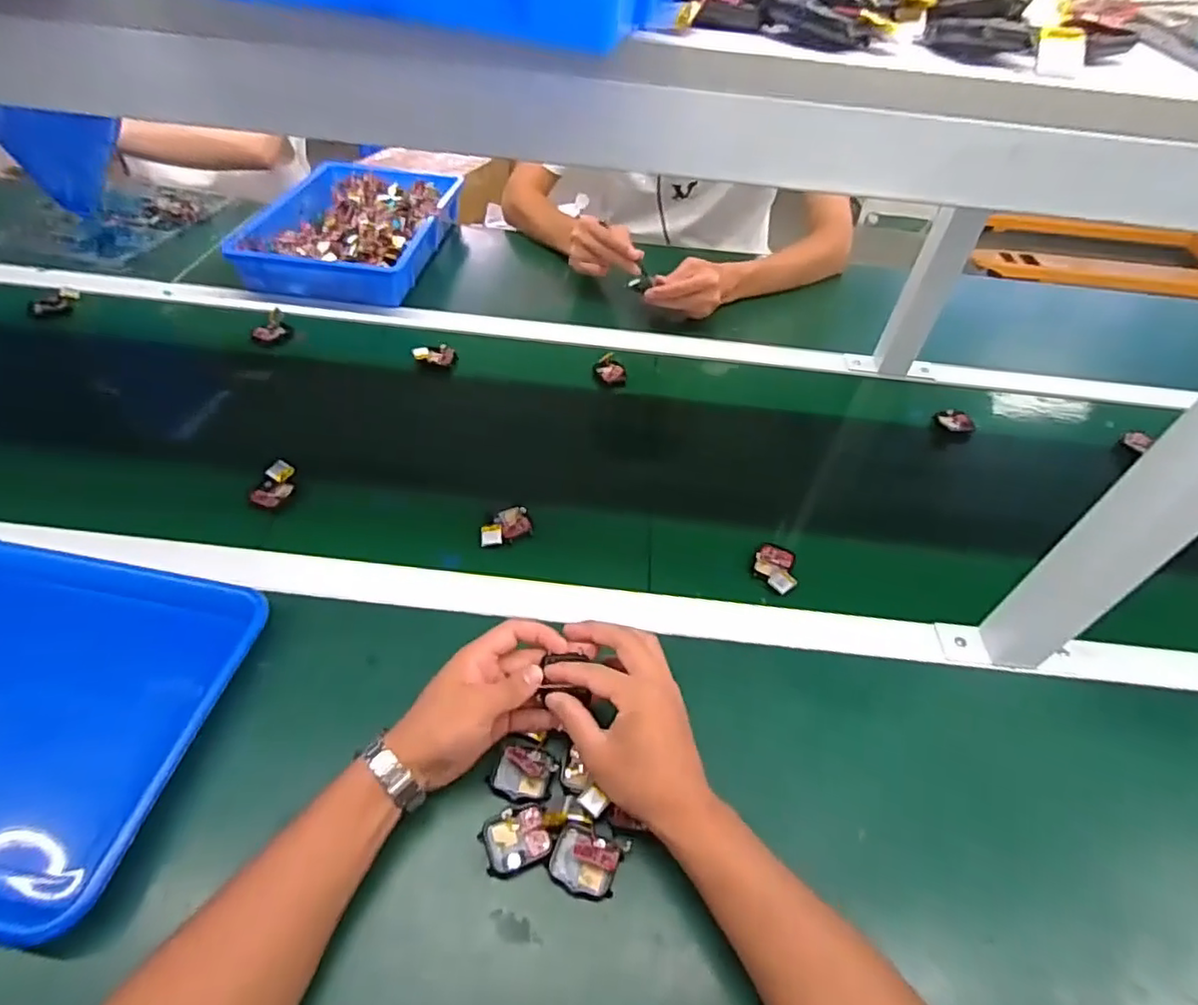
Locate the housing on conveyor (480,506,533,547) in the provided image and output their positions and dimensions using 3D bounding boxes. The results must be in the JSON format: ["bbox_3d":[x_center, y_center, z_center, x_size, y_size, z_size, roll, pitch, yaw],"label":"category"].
[{"bbox_3d":[-0.094,0.024,0.622,0.058,0.018,0.037,-22,53,-23],"label":"housing on conveyor"}]

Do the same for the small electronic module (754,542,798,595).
[{"bbox_3d":[0.172,0.065,0.609,0.039,0.019,0.064,11,48,5],"label":"small electronic module"}]

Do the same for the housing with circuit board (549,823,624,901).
[{"bbox_3d":[-0.009,0.243,0.425,0.045,0.015,0.037,19,49,12],"label":"housing with circuit board"}]

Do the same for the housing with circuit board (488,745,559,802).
[{"bbox_3d":[-0.055,0.197,0.457,0.045,0.019,0.036,10,48,4],"label":"housing with circuit board"}]

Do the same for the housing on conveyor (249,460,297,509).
[{"bbox_3d":[-0.327,-0.019,0.634,0.033,0.015,0.056,7,47,1],"label":"housing on conveyor"}]

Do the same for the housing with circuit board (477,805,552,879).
[{"bbox_3d":[-0.058,0.232,0.433,0.045,0.007,0.039,-15,51,-18],"label":"housing with circuit board"}]

